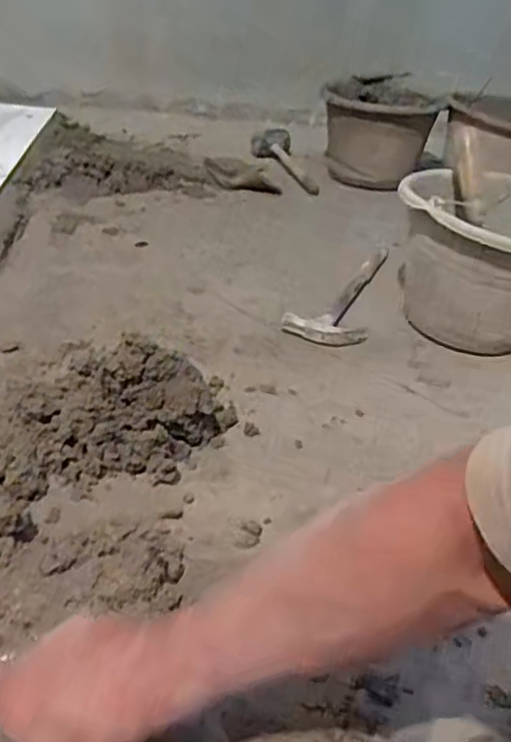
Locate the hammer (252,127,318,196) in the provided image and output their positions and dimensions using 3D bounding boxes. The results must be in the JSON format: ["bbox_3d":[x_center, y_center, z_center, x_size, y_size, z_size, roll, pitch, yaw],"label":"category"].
[{"bbox_3d":[0.063,-0.492,1.513,0.101,0.057,0.285,-3,36,-14],"label":"hammer"}]

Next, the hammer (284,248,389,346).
[{"bbox_3d":[0.147,-0.134,1.063,0.122,0.044,0.321,16,36,14],"label":"hammer"}]

